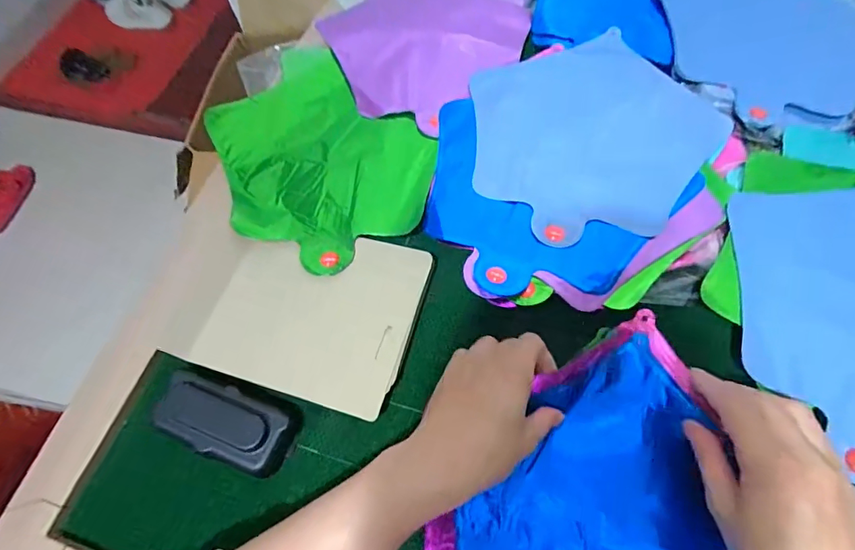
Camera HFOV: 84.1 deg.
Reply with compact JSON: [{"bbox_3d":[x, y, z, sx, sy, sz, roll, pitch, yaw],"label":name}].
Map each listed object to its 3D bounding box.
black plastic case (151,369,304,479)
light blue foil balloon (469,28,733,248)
[{"bbox_3d":[-0.149,0.107,0.344,0.104,0.020,0.049,15,65,11],"label":"black plastic case"},{"bbox_3d":[0.150,-0.134,0.437,0.226,0.012,0.219,-1,63,3],"label":"light blue foil balloon"}]

